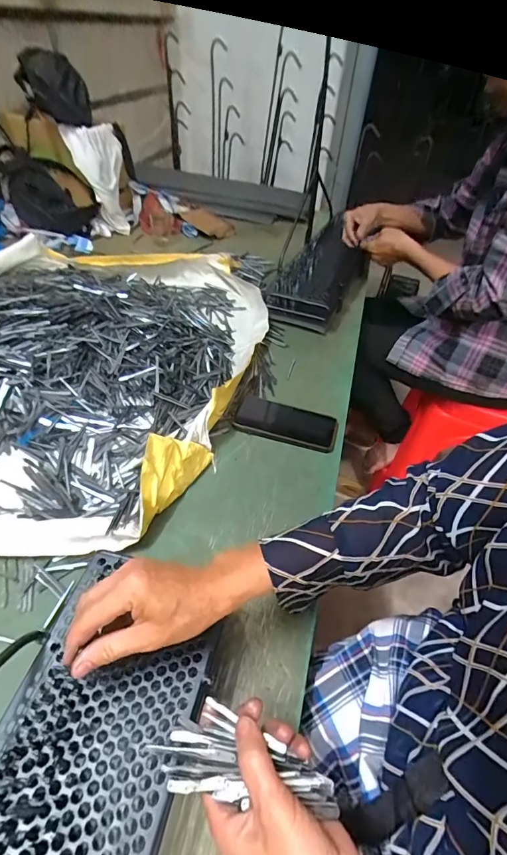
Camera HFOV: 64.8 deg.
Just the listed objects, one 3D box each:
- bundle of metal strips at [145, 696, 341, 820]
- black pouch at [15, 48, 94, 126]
[{"bbox_3d":[-0.007,0.240,0.290,0.135,0.035,0.052,10,45,8],"label":"bundle of metal strips"},{"bbox_3d":[-0.497,-0.841,0.986,0.179,0.136,0.066,9,46,7],"label":"black pouch"}]

